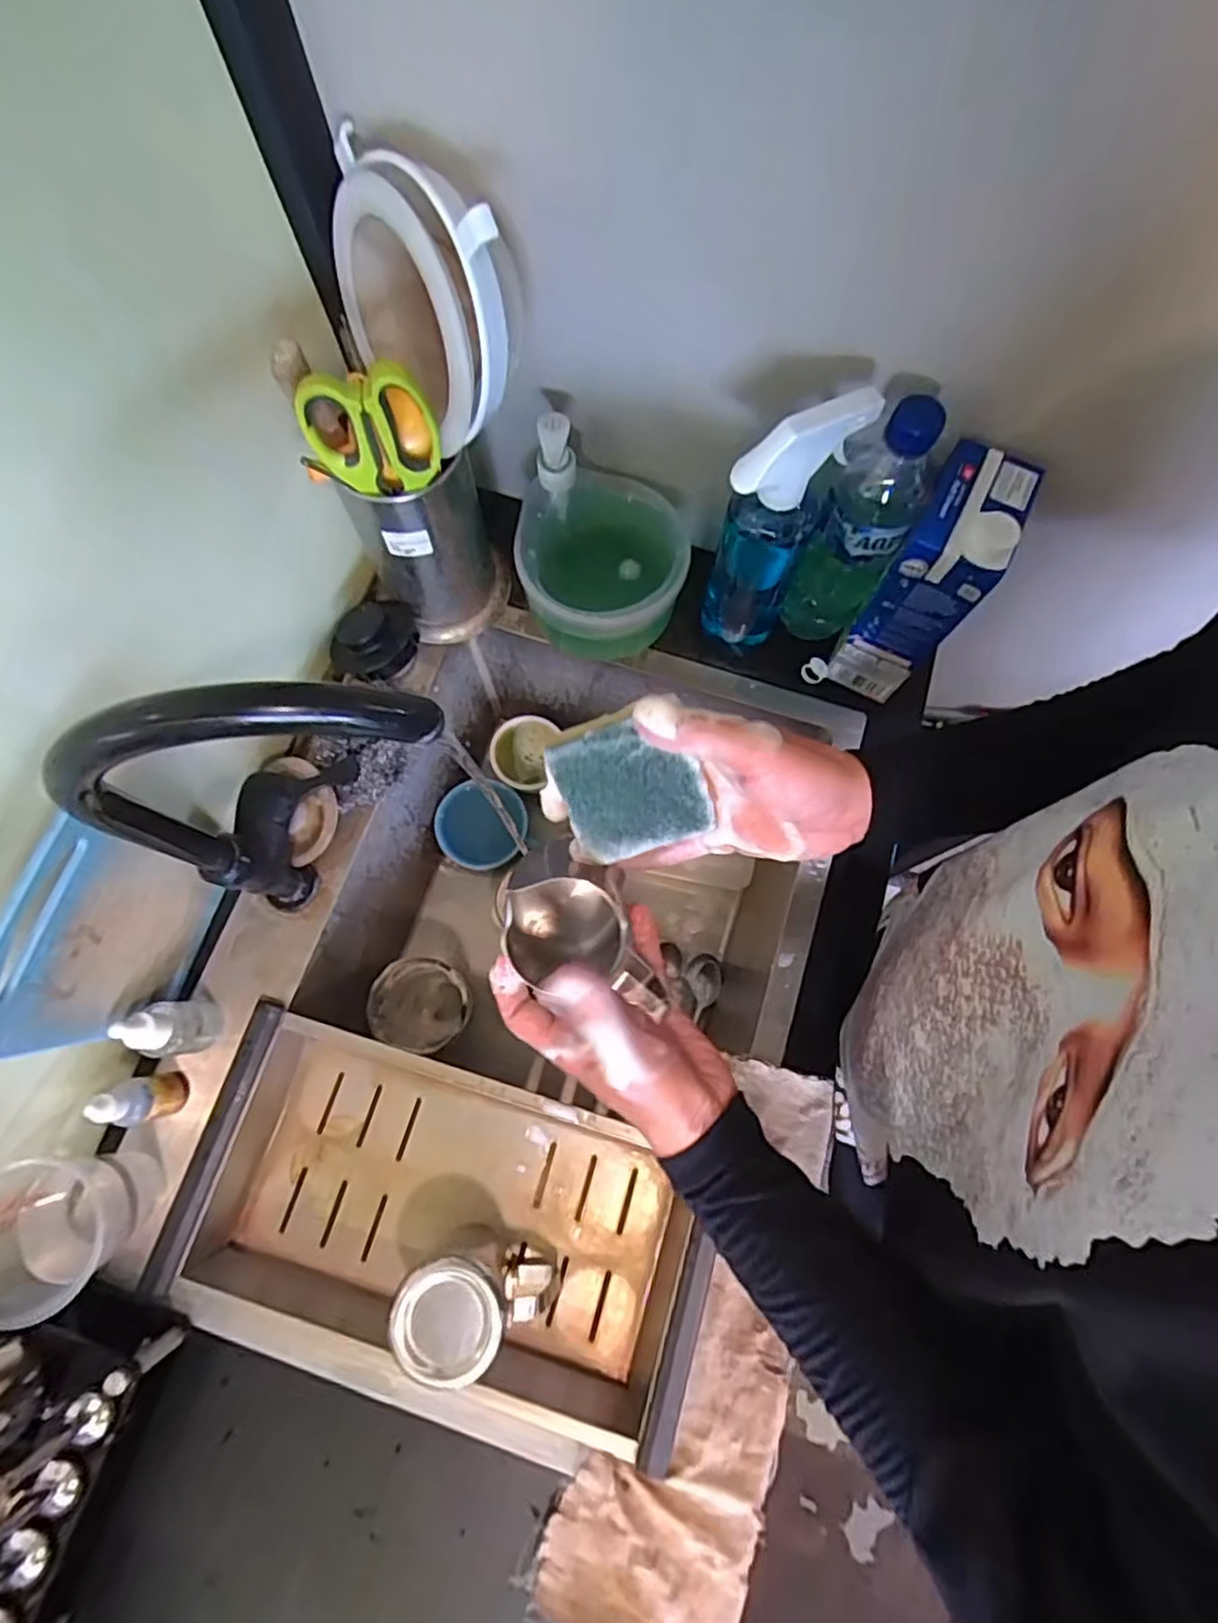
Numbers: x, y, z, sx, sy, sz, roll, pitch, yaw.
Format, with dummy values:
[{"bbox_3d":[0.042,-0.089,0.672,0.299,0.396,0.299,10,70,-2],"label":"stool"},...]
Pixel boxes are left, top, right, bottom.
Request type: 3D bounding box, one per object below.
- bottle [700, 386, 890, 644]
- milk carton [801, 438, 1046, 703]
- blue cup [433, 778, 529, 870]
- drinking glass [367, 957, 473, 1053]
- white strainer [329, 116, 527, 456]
[{"bbox_3d":[0.118,-0.200,0.511,0.071,0.219,0.051,9,74,2],"label":"bottle"},{"bbox_3d":[0.235,-0.175,0.529,0.065,0.189,0.089,26,75,7],"label":"milk carton"},{"bbox_3d":[-0.138,0.009,0.747,0.090,0.070,0.091,-23,102,-10],"label":"blue cup"},{"bbox_3d":[-0.183,0.188,0.683,0.085,0.119,0.080,0,74,-1],"label":"drinking glass"},{"bbox_3d":[-0.108,-0.311,0.419,0.083,0.133,0.140,-29,69,-12],"label":"white strainer"}]

